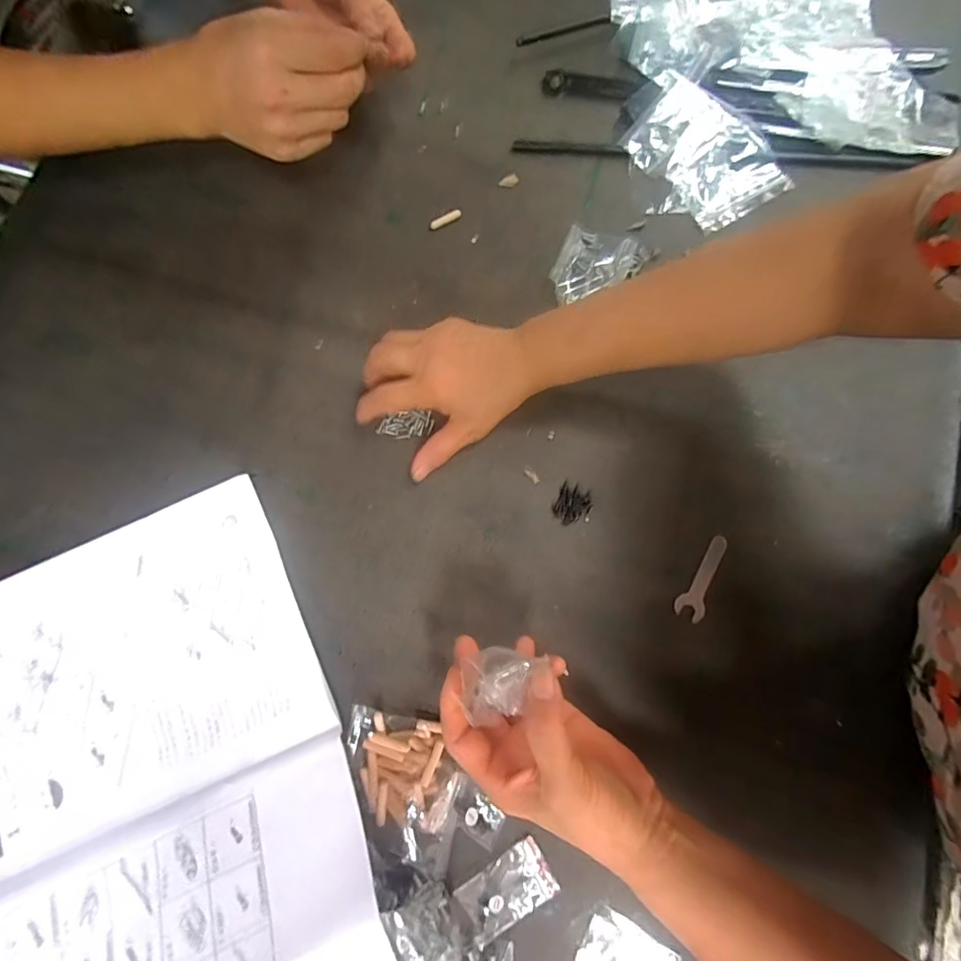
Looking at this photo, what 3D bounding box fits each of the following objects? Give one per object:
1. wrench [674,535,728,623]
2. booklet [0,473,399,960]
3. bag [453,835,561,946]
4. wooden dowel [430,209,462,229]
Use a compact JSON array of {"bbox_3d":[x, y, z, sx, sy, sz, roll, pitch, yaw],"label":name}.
[{"bbox_3d":[0.167,0.072,0.372,0.021,0.004,0.067,29,79,7],"label":"wrench"},{"bbox_3d":[-0.224,0.220,0.307,0.283,0.061,0.389,-26,78,-5],"label":"booklet"},{"bbox_3d":[0.017,0.269,0.326,0.060,0.007,0.038,-29,78,-6],"label":"bag"},{"bbox_3d":[-0.030,-0.232,0.441,0.031,0.007,0.008,-33,78,-6],"label":"wooden dowel"}]

